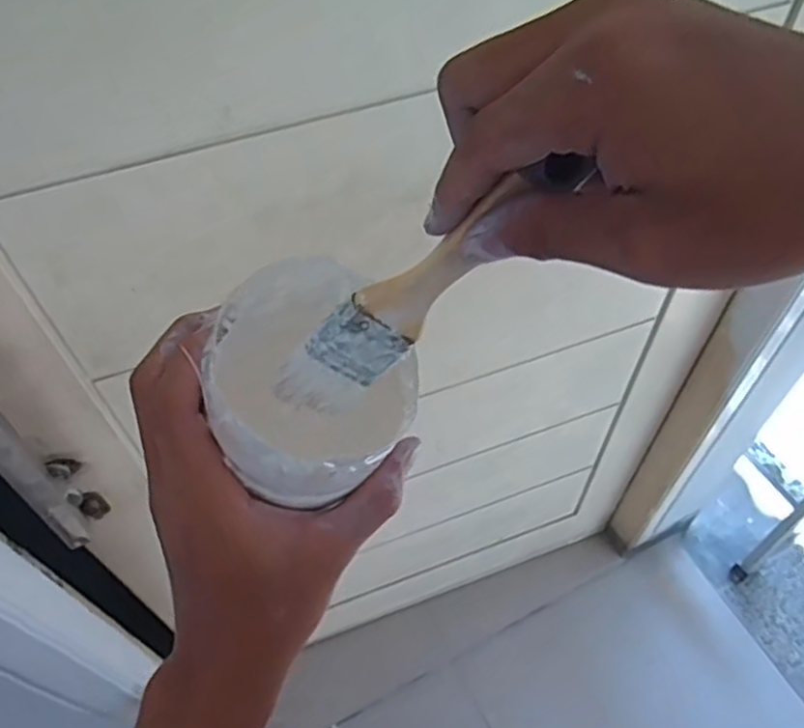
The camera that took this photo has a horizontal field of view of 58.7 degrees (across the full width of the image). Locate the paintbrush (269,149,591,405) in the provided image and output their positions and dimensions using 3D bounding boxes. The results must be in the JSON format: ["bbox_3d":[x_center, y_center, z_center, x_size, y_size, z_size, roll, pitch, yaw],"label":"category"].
[{"bbox_3d":[0.004,-0.027,0.263,0.032,0.145,0.013,33,35,-24],"label":"paintbrush"}]

